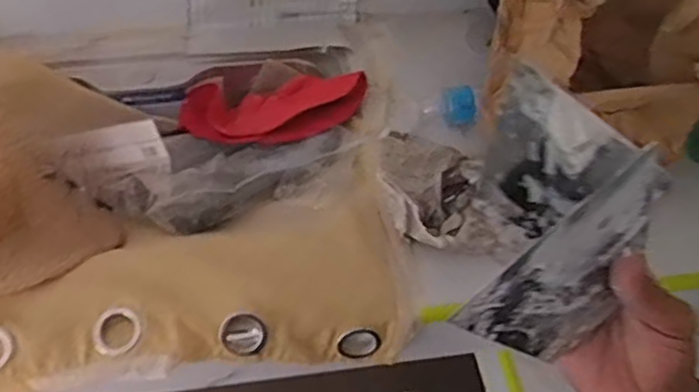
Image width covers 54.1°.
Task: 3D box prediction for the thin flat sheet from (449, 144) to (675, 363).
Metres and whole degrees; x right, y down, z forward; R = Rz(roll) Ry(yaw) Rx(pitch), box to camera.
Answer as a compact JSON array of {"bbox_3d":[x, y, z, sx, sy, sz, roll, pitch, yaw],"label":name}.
[{"bbox_3d":[0.136,0.045,0.399,0.143,0.099,0.005,-41,39,-4],"label":"thin flat sheet"}]

